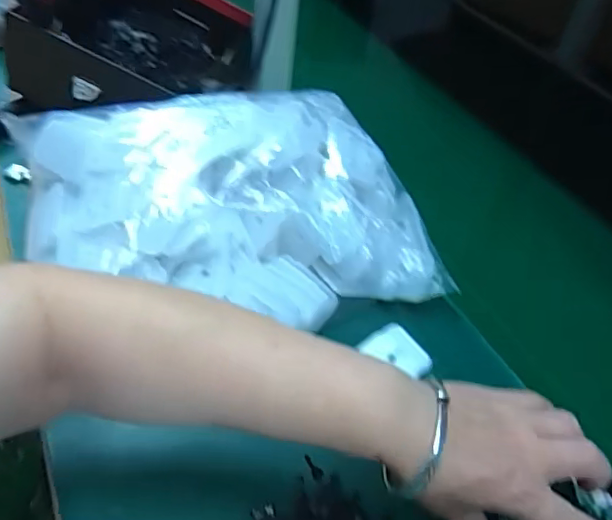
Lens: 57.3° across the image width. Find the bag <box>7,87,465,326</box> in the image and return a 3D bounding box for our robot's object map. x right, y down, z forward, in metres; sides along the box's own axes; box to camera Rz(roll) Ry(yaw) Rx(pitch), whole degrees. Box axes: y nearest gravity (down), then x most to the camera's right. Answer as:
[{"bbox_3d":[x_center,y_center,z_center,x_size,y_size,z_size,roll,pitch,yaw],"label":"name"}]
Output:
[{"bbox_3d":[-0.071,-0.057,0.504,0.351,0.104,0.199,-2,44,-12],"label":"bag"}]

